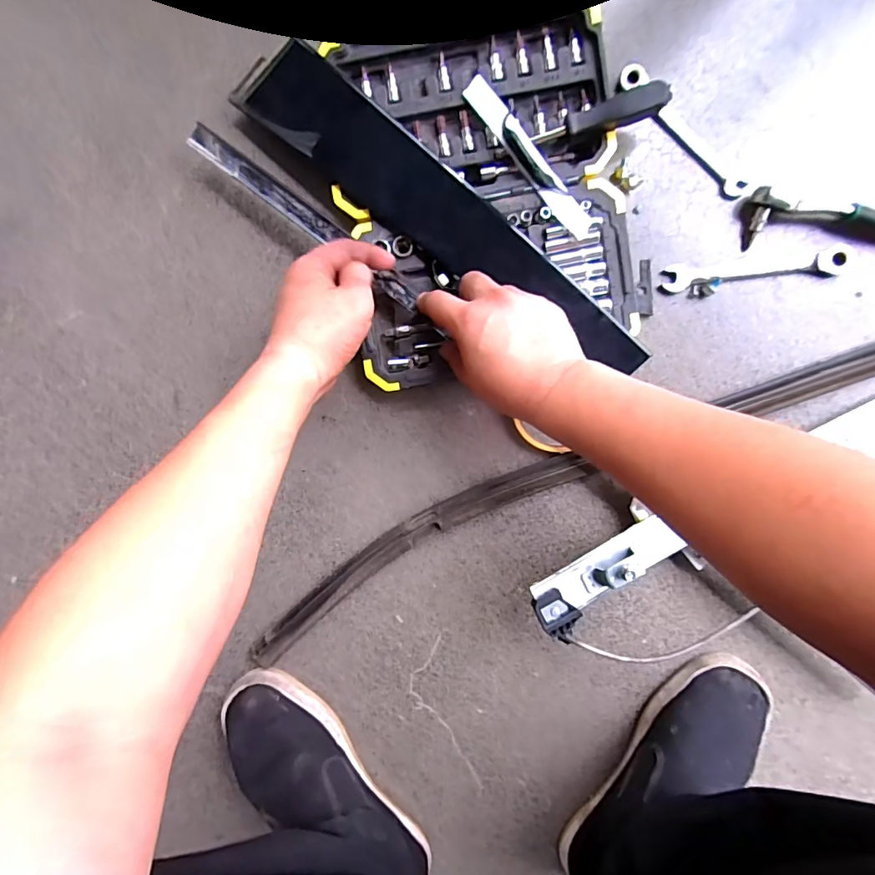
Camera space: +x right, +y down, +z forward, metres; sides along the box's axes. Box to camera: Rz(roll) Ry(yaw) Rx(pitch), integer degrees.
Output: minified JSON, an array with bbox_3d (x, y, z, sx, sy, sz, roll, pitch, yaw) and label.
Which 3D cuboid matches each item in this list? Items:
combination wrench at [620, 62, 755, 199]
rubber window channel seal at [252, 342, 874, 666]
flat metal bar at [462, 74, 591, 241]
[{"bbox_3d":[0.226,-0.279,0.432,0.024,0.011,0.155,-43,93,5],"label":"combination wrench"},{"bbox_3d":[0.196,0.011,0.453,0.877,0.028,0.076,-25,81,5],"label":"rubber window channel seal"},{"bbox_3d":[0.080,-0.245,0.414,0.021,0.011,0.162,-38,94,5],"label":"flat metal bar"}]

